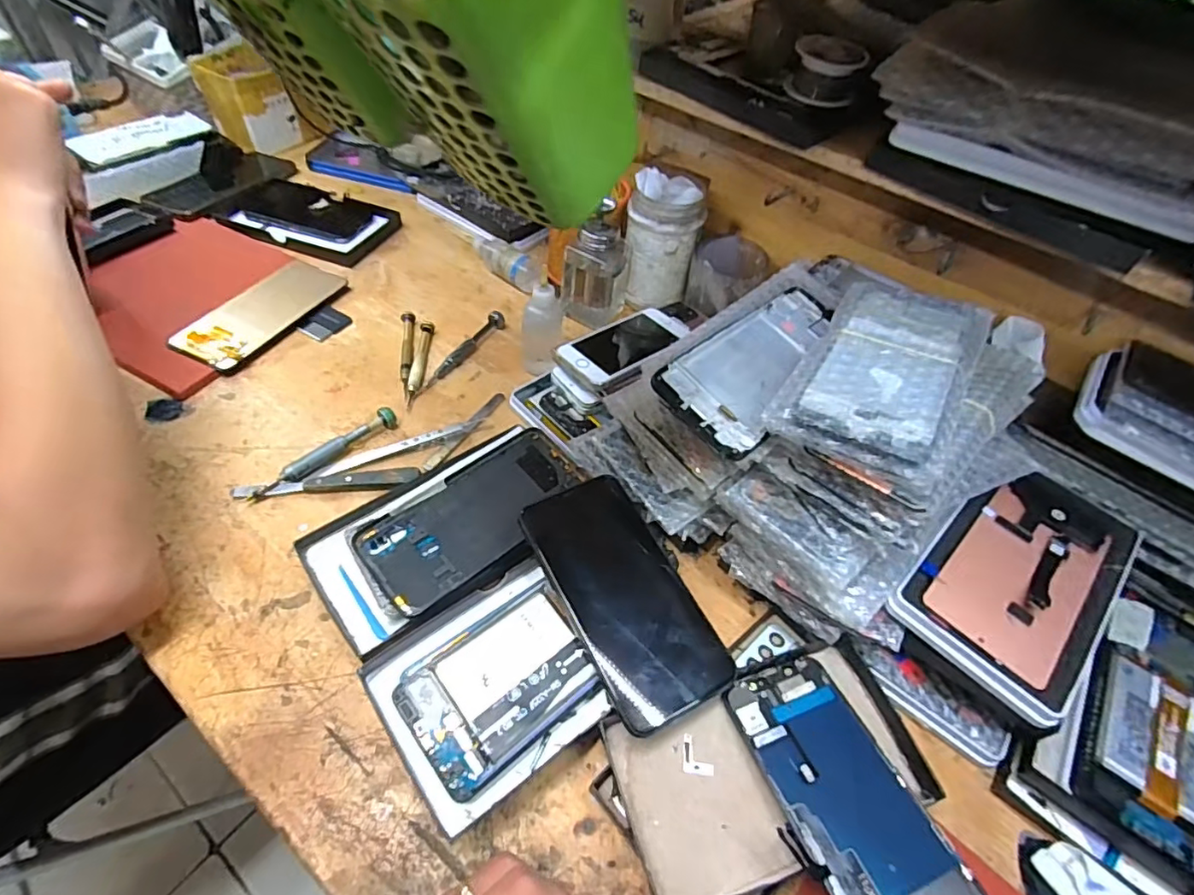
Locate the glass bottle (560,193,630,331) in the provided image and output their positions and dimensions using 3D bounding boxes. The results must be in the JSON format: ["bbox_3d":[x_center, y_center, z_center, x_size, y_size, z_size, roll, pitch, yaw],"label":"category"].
[{"bbox_3d":[-0.001,-0.184,0.575,0.059,0.129,0.043,25,53,15],"label":"glass bottle"}]

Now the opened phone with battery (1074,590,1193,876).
[{"bbox_3d":[0.350,0.168,0.353,0.075,0.007,0.160,33,55,20],"label":"opened phone with battery"}]

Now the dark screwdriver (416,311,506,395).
[{"bbox_3d":[-0.130,-0.093,0.551,0.013,0.012,0.122,26,53,15],"label":"dark screwdriver"}]

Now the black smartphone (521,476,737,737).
[{"bbox_3d":[0.016,0.089,0.355,0.074,0.009,0.151,-22,64,-21],"label":"black smartphone"}]

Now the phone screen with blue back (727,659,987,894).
[{"bbox_3d":[0.134,0.185,0.307,0.071,0.008,0.144,-13,45,-15],"label":"phone screen with blue back"}]

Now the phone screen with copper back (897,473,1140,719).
[{"bbox_3d":[0.280,0.082,0.368,0.178,0.012,0.103,-33,58,-28],"label":"phone screen with copper back"}]

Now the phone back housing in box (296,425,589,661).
[{"bbox_3d":[-0.099,0.057,0.406,0.192,0.032,0.117,-24,57,-23],"label":"phone back housing in box"}]

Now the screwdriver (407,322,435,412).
[{"bbox_3d":[-0.167,-0.078,0.536,0.013,0.011,0.109,2,51,-4],"label":"screwdriver"}]

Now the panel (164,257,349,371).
[{"bbox_3d":[-0.325,-0.133,0.560,0.070,0.007,0.162,26,51,5],"label":"panel"}]

